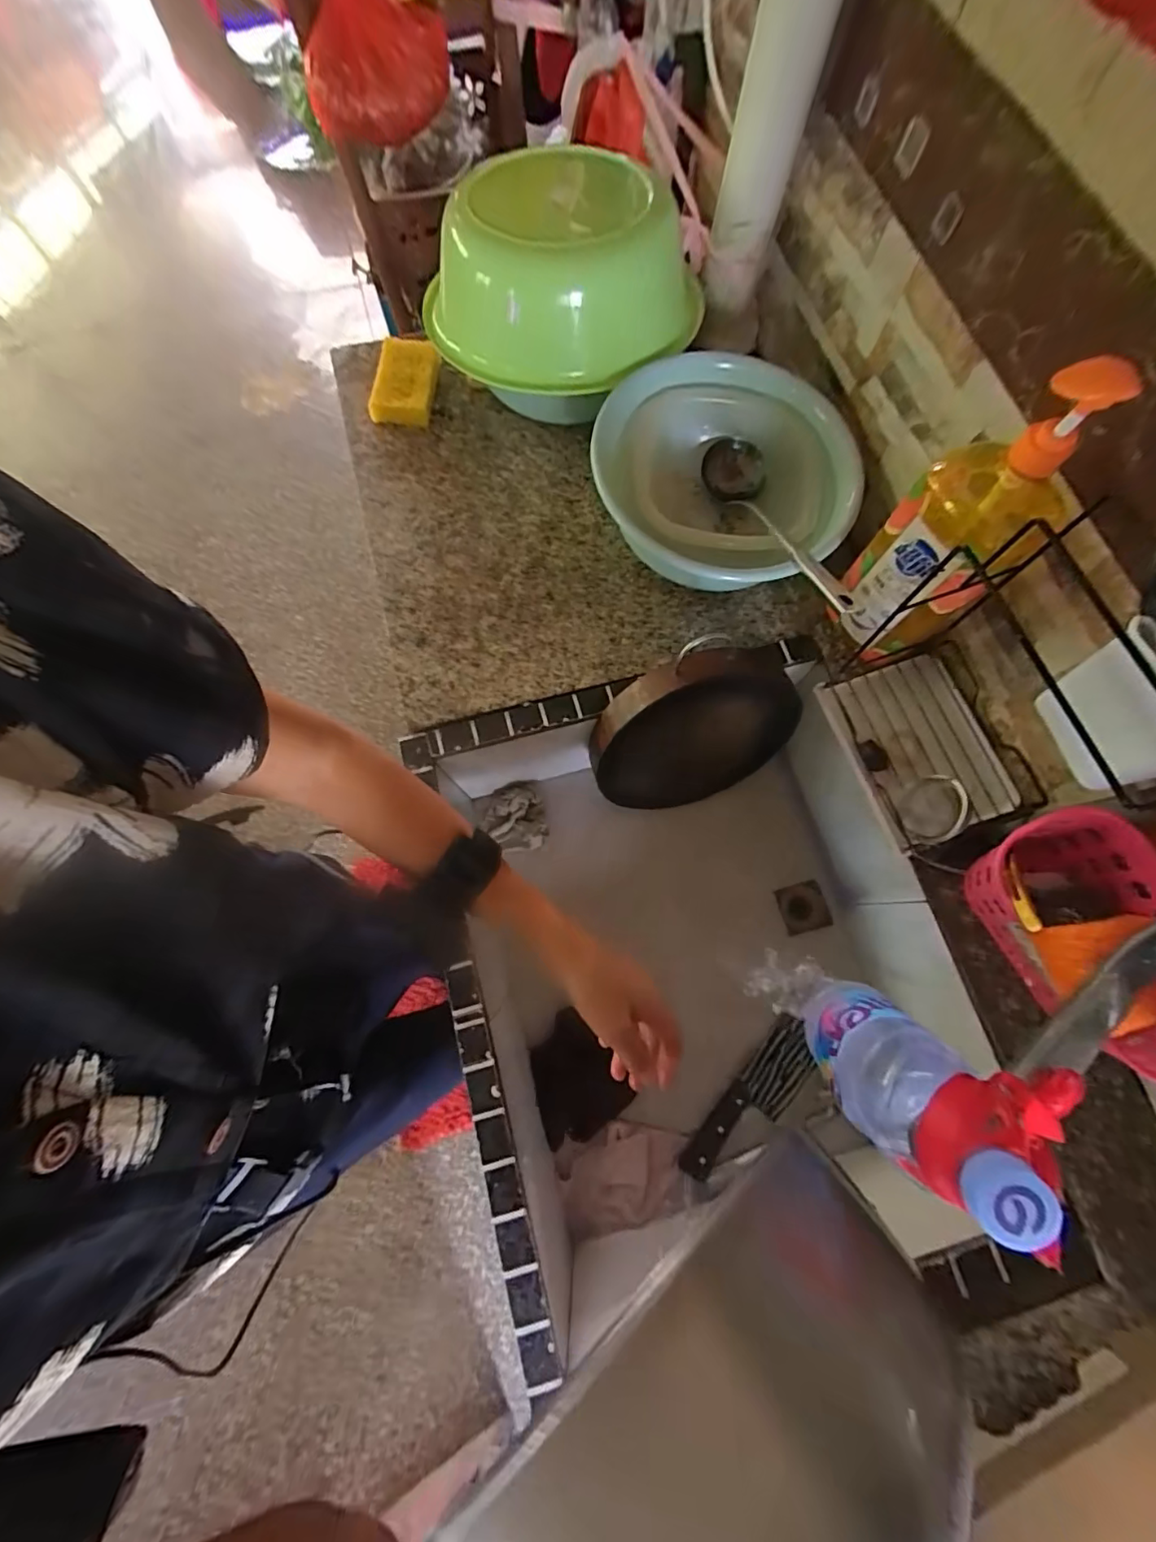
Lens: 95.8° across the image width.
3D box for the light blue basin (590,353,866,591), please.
[{"bbox_3d":[0.185,-0.342,0.622,0.262,0.103,0.284,0,74,1],"label":"light blue basin"}]

